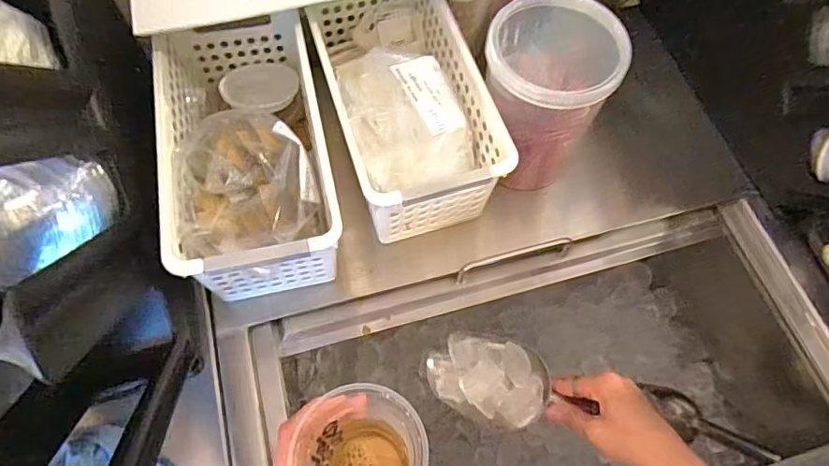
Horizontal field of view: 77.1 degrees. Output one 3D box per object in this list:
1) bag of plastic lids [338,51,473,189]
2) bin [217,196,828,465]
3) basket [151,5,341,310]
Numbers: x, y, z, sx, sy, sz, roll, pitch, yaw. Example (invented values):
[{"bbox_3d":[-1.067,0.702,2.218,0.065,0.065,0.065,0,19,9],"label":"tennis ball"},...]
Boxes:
[{"bbox_3d":[-0.008,-0.106,0.475,0.101,0.067,0.117,-22,67,-12],"label":"bag of plastic lids"},{"bbox_3d":[0.139,0.197,0.610,0.628,0.390,0.311,-13,66,-8],"label":"bin"},{"bbox_3d":[-0.154,-0.084,0.493,0.133,0.113,0.276,-12,65,-8],"label":"basket"}]

